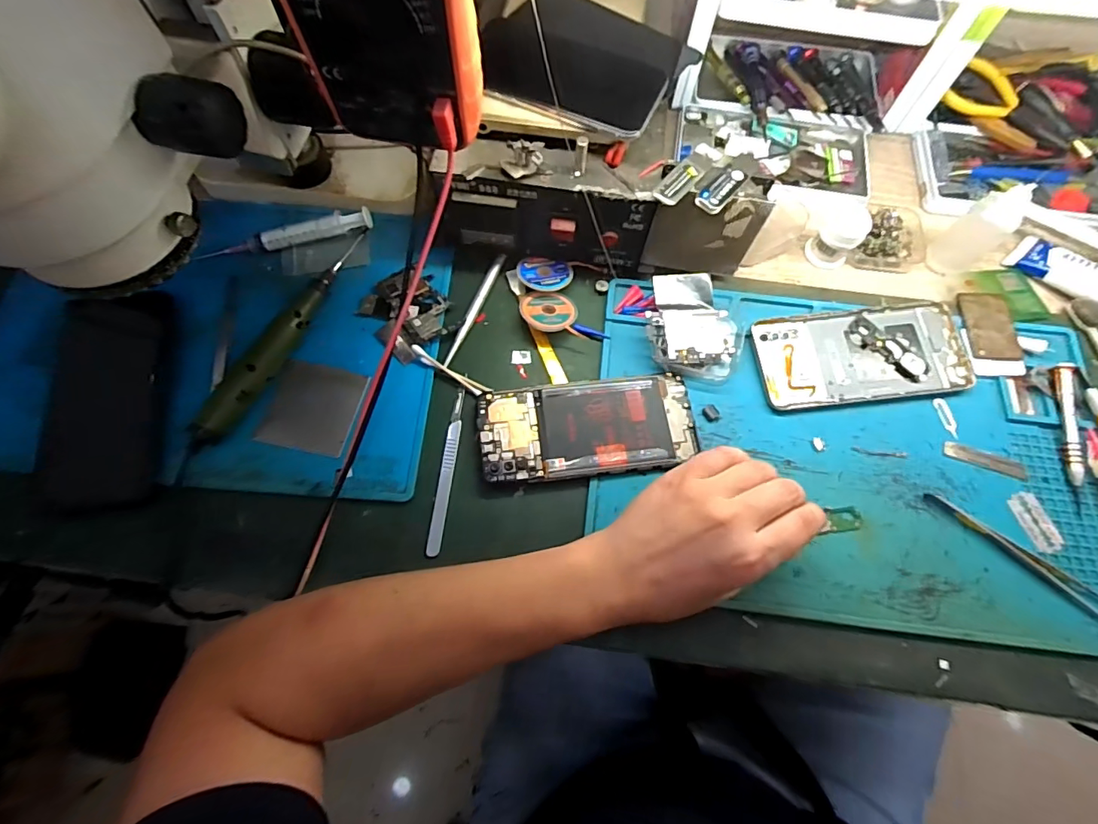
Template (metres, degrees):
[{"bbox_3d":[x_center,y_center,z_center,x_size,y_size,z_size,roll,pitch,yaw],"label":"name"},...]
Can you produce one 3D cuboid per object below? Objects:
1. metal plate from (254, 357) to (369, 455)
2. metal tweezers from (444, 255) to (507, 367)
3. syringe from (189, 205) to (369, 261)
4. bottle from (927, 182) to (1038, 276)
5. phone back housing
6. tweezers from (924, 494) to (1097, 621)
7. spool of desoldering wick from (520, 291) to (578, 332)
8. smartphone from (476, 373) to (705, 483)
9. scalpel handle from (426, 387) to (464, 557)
[{"bbox_3d":[-0.176,-0.003,0.378,0.070,0.006,0.063,13,83,6],"label":"metal plate"},{"bbox_3d":[-0.060,-0.085,0.412,0.009,0.004,0.109,21,70,7],"label":"metal tweezers"},{"bbox_3d":[-0.218,-0.146,0.419,0.139,0.025,0.019,-12,70,-5],"label":"syringe"},{"bbox_3d":[0.353,-0.148,0.414,0.033,0.075,0.035,-34,73,-13],"label":"bottle"},{"bbox_3d":[0.246,-0.047,0.398,0.164,0.011,0.076,-6,69,-3],"label":"phone back housing"},{"bbox_3d":[0.321,0.098,0.343,0.130,0.004,0.016,36,73,12],"label":"tweezers"},{"bbox_3d":[0.000,-0.081,0.407,0.045,0.004,0.048,4,47,-5],"label":"spool of desoldering wick"},{"bbox_3d":[0.029,0.011,0.371,0.156,0.012,0.072,-6,69,-3],"label":"smartphone"},{"bbox_3d":[-0.074,0.040,0.366,0.010,0.006,0.122,6,69,2],"label":"scalpel handle"}]

